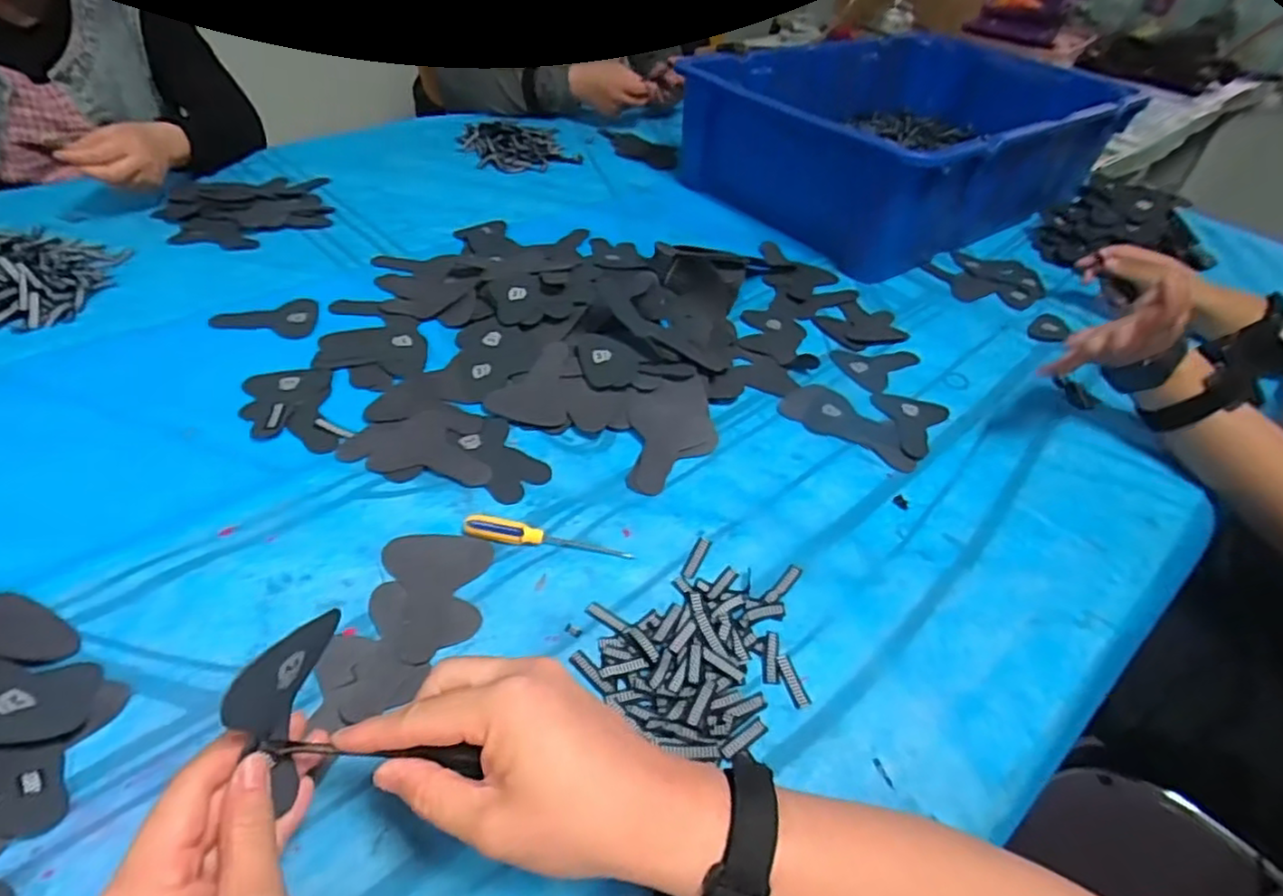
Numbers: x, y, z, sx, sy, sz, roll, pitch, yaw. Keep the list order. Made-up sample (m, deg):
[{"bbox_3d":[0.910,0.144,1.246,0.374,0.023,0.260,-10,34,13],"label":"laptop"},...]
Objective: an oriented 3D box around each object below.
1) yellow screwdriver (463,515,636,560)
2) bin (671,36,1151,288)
[{"bbox_3d":[-0.069,0.065,0.498,0.123,0.012,0.016,7,42,2],"label":"yellow screwdriver"},{"bbox_3d":[0.437,-0.491,1.051,0.678,0.158,0.425,-26,51,-30],"label":"bin"}]

